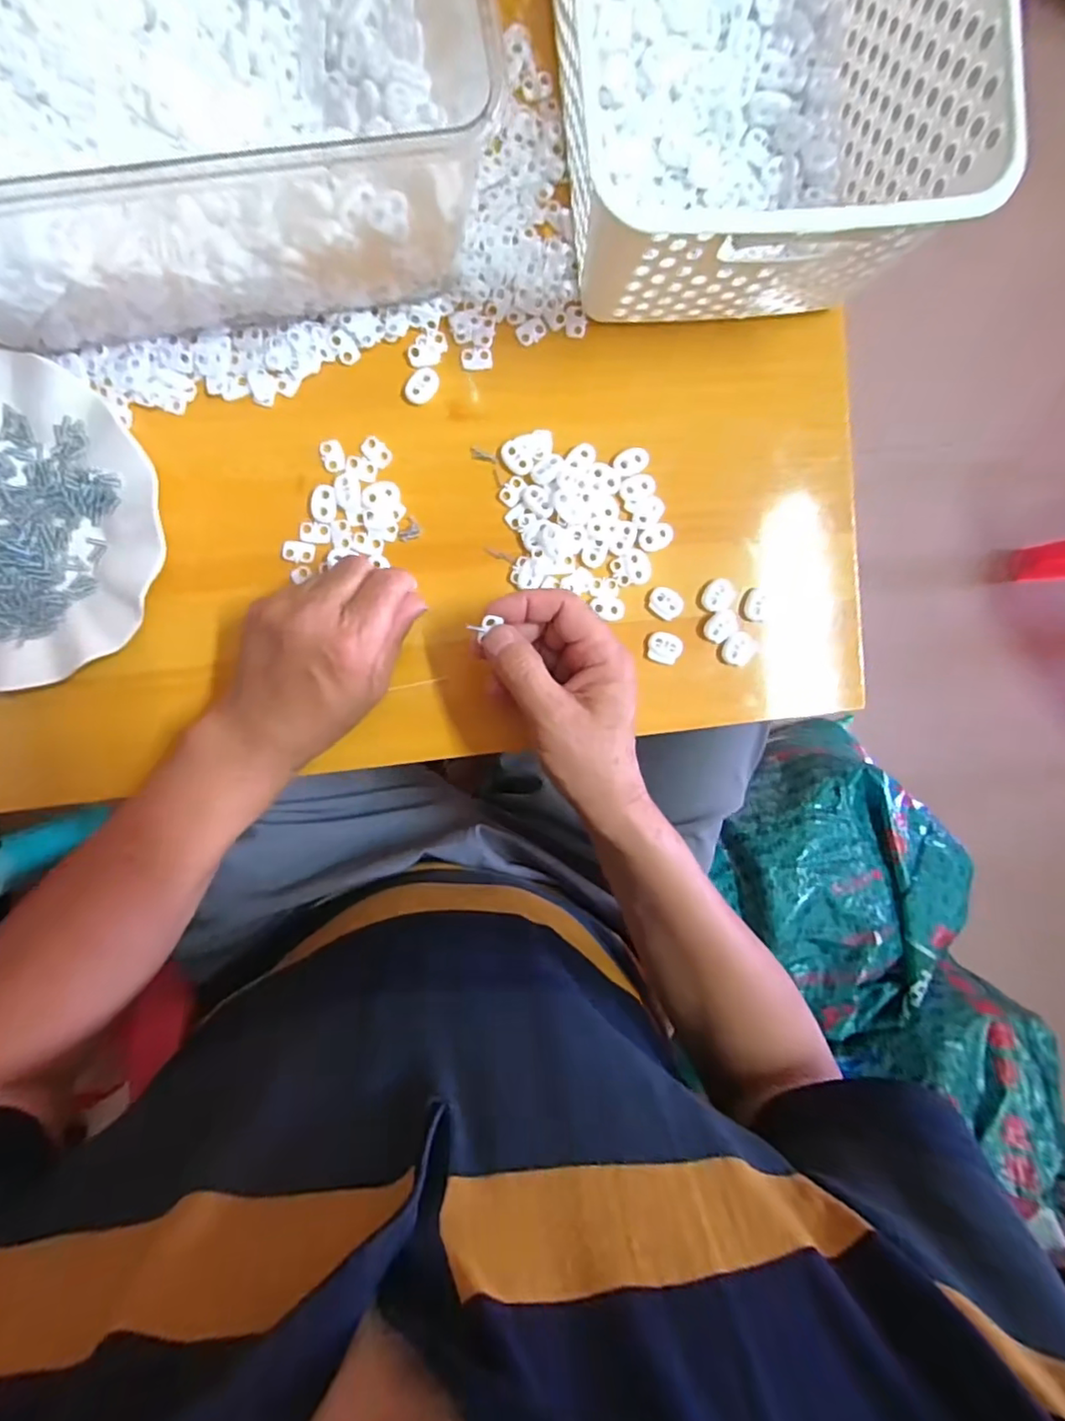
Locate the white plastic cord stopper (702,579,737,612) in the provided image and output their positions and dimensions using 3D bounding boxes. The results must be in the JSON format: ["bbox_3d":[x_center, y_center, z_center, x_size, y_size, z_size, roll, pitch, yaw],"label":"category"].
[{"bbox_3d":[0.124,-0.076,0.398,0.022,0.005,0.020,0,94,-6],"label":"white plastic cord stopper"}]

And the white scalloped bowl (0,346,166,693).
[{"bbox_3d":[-0.306,-0.106,0.345,0.176,0.024,0.180,0,94,-6],"label":"white scalloped bowl"}]

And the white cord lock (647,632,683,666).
[{"bbox_3d":[0.087,-0.041,0.397,0.022,0.005,0.020,0,94,-6],"label":"white cord lock"}]

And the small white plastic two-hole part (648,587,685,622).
[{"bbox_3d":[0.088,-0.071,0.395,0.022,0.005,0.018,33,90,-7],"label":"small white plastic two-hole part"}]

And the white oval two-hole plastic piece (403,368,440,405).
[{"bbox_3d":[-0.068,-0.200,0.370,0.024,0.004,0.015,-44,97,-2],"label":"white oval two-hole plastic piece"}]

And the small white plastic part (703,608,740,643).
[{"bbox_3d":[0.125,-0.056,0.398,0.022,0.006,0.017,-42,97,-2],"label":"small white plastic part"}]

